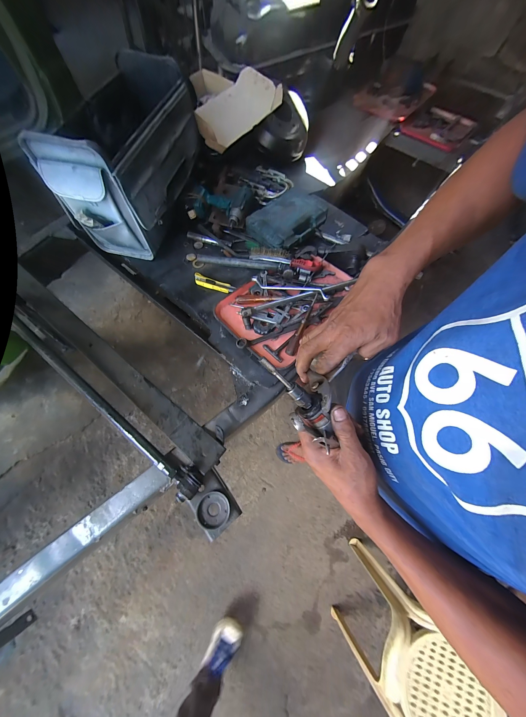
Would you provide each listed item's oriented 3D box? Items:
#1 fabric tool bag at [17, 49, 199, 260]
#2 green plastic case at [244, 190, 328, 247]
[{"bbox_3d":[-0.402,-0.612,0.708,0.245,0.288,0.510,15,71,3],"label":"fabric tool bag"},{"bbox_3d":[0.083,-0.478,0.782,0.193,0.051,0.249,43,75,12],"label":"green plastic case"}]

